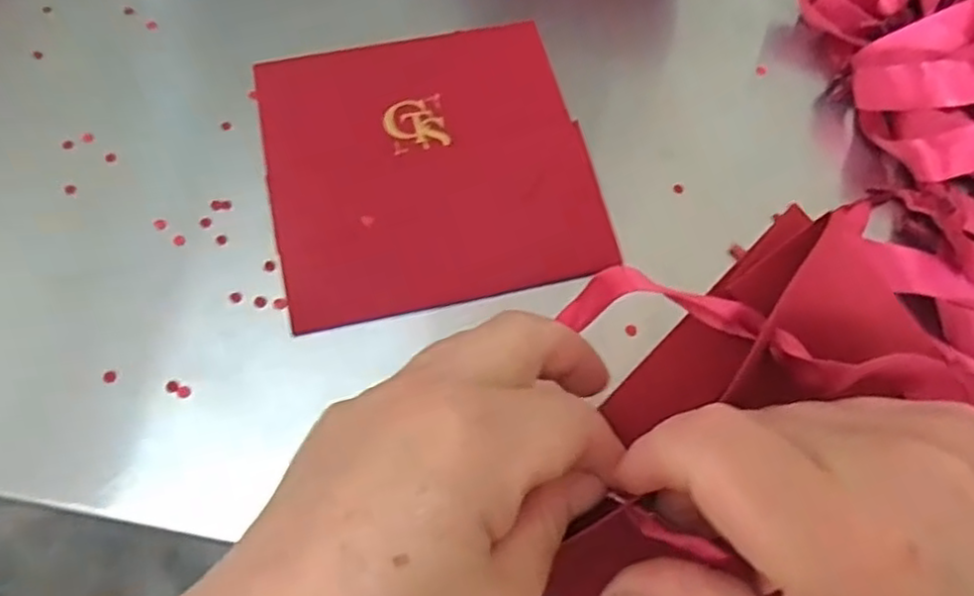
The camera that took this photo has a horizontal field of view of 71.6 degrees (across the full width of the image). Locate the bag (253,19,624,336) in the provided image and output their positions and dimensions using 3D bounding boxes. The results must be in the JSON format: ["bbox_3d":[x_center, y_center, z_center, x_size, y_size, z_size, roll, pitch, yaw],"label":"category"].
[{"bbox_3d":[-0.027,-0.064,0.303,0.137,0.009,0.142,-12,67,-8],"label":"bag"}]

